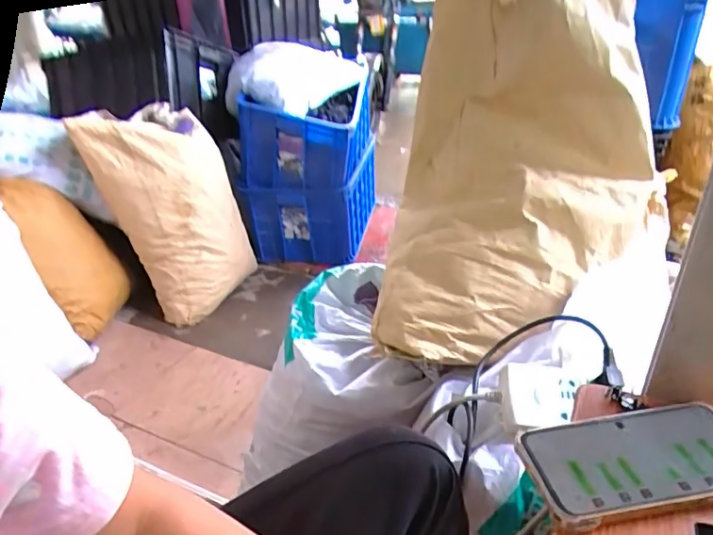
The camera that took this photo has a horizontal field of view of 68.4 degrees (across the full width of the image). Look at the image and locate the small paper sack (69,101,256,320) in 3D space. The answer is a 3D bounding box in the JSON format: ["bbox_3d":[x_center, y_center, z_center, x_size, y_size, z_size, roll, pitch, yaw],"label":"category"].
[{"bbox_3d":[-0.561,-0.187,1.645,0.361,0.650,0.281,-22,15,-7],"label":"small paper sack"}]

